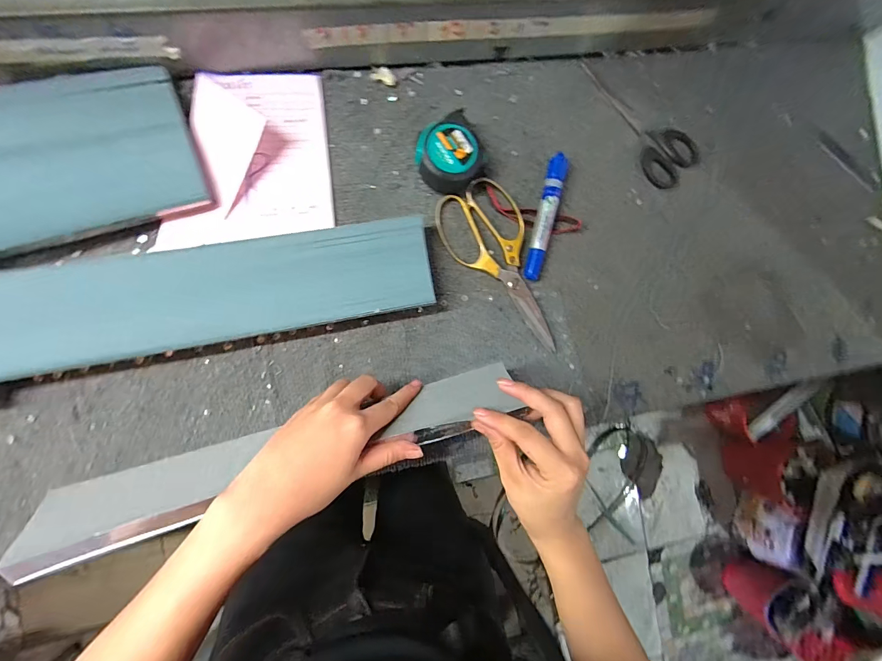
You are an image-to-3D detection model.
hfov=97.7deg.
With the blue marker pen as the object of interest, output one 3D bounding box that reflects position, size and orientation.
[{"bbox_3d":[0.114,-0.124,0.417,0.021,0.018,0.140,14,88,-9],"label":"blue marker pen"}]

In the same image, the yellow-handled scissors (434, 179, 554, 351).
[{"bbox_3d":[0.074,-0.068,0.411,0.080,0.014,0.192,-36,96,-7],"label":"yellow-handled scissors"}]

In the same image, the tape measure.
[{"bbox_3d":[0.012,-0.172,0.390,0.069,0.043,0.067,-40,96,-7],"label":"tape measure"}]

